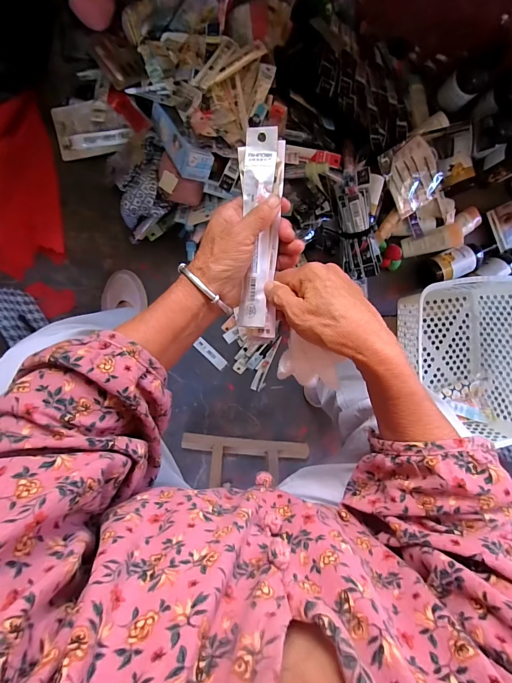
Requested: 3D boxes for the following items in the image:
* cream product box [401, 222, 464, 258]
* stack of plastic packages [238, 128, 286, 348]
[{"bbox_3d":[0.392,-0.223,0.735,0.125,0.033,0.048,-13,97,17],"label":"cream product box"},{"bbox_3d":[0.003,-0.093,0.309,0.036,0.018,0.188,0,101,-7],"label":"stack of plastic packages"}]

